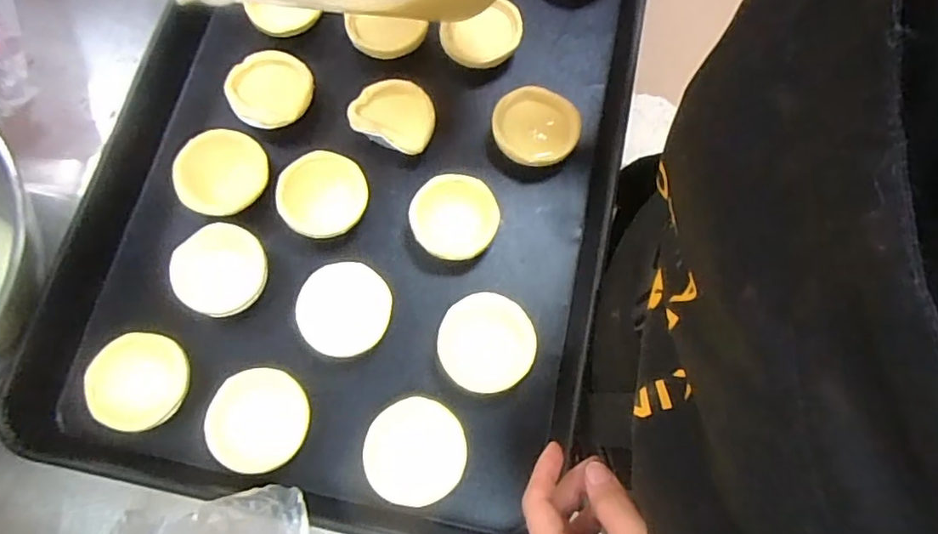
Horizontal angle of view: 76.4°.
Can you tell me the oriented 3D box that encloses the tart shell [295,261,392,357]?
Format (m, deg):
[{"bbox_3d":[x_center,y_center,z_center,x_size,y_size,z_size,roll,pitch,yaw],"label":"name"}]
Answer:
[{"bbox_3d":[-0.095,0.034,0.463,0.067,0.025,0.071,1,72,-2],"label":"tart shell"}]

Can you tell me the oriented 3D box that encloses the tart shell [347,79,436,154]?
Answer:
[{"bbox_3d":[-0.061,-0.128,0.509,0.070,0.025,0.055,25,73,6],"label":"tart shell"}]

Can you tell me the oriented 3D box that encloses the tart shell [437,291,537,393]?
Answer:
[{"bbox_3d":[0.013,0.059,0.457,0.071,0.026,0.072,-6,73,-4],"label":"tart shell"}]

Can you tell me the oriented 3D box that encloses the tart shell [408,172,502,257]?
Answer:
[{"bbox_3d":[-0.012,-0.038,0.490,0.068,0.028,0.068,1,72,-2],"label":"tart shell"}]

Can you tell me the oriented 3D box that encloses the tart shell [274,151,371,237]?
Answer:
[{"bbox_3d":[-0.118,-0.055,0.488,0.069,0.025,0.069,1,72,-2],"label":"tart shell"}]

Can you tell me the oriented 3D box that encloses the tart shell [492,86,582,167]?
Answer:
[{"bbox_3d":[0.056,-0.116,0.510,0.070,0.024,0.067,1,72,-2],"label":"tart shell"}]

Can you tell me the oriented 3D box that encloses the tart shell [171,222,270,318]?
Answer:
[{"bbox_3d":[-0.193,0.004,0.466,0.069,0.022,0.067,1,72,-2],"label":"tart shell"}]

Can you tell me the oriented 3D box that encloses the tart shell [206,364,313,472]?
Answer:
[{"bbox_3d":[-0.153,0.112,0.437,0.071,0.024,0.070,1,72,-2],"label":"tart shell"}]

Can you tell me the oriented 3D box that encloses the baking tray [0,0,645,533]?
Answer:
[{"bbox_3d":[-0.082,-0.107,0.501,0.404,0.055,0.582,12,74,3],"label":"baking tray"}]

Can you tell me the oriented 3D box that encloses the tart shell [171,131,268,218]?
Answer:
[{"bbox_3d":[-0.202,-0.076,0.488,0.066,0.022,0.071,1,72,-2],"label":"tart shell"}]

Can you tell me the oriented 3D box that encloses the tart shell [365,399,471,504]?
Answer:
[{"bbox_3d":[-0.038,0.134,0.435,0.070,0.030,0.071,-1,72,-2],"label":"tart shell"}]

